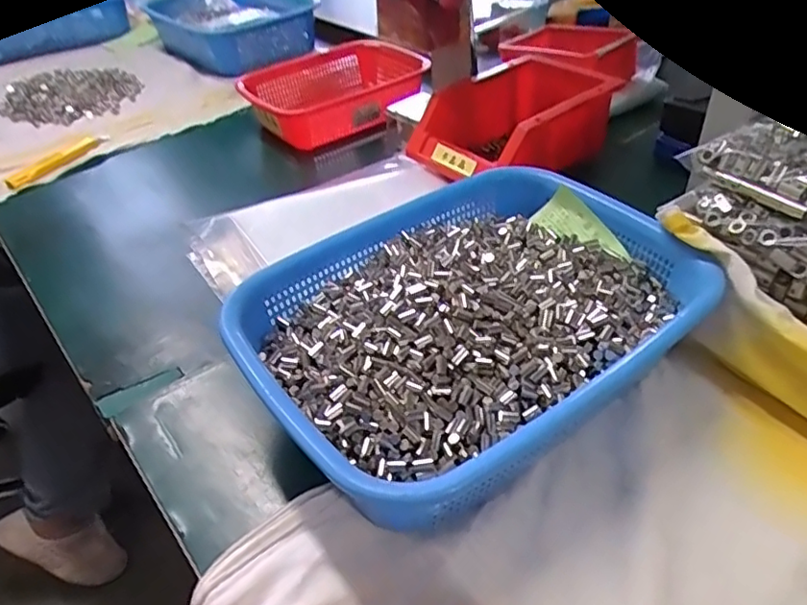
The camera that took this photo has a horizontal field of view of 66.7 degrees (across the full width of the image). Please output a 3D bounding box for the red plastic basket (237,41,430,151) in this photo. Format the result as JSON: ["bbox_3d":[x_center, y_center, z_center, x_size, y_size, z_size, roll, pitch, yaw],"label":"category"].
[{"bbox_3d":[-0.081,-0.267,0.764,0.226,0.065,0.165,-29,47,-24],"label":"red plastic basket"}]

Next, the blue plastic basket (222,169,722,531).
[{"bbox_3d":[0.043,0.014,0.404,0.285,0.069,0.215,-33,48,-27],"label":"blue plastic basket"}]

